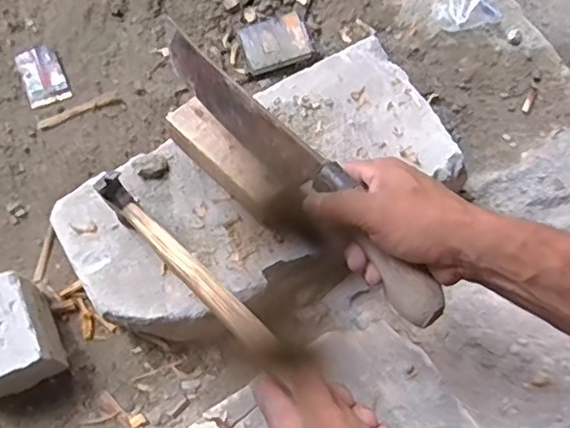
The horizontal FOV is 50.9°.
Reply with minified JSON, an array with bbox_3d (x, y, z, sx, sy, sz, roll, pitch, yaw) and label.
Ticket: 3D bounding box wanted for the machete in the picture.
[{"bbox_3d":[0.006,-0.043,0.513,0.034,0.057,0.341,-38,67,-11],"label":"machete"}]

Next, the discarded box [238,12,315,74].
[{"bbox_3d":[-0.011,-0.230,0.799,0.089,0.027,0.063,-14,73,-5],"label":"discarded box"}]

